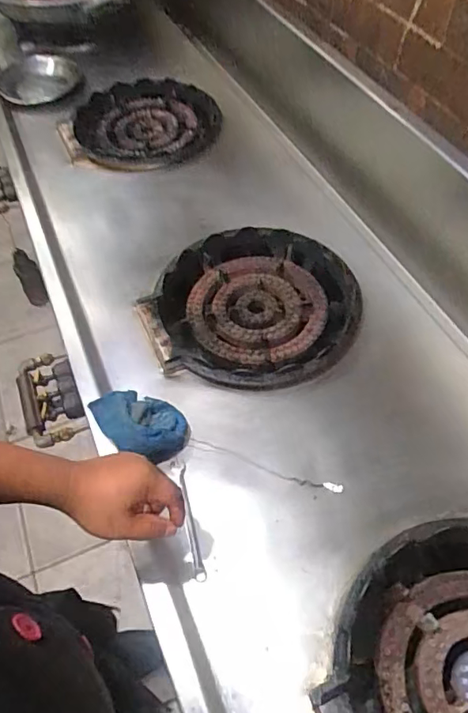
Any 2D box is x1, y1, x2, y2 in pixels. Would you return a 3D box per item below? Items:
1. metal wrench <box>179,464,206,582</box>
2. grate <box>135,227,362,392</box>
[{"bbox_3d":[-0.055,0.203,0.644,0.012,0.015,0.145,-10,55,-7],"label":"metal wrench"},{"bbox_3d":[0.034,-0.085,0.865,0.342,0.043,0.337,14,55,12],"label":"grate"}]

